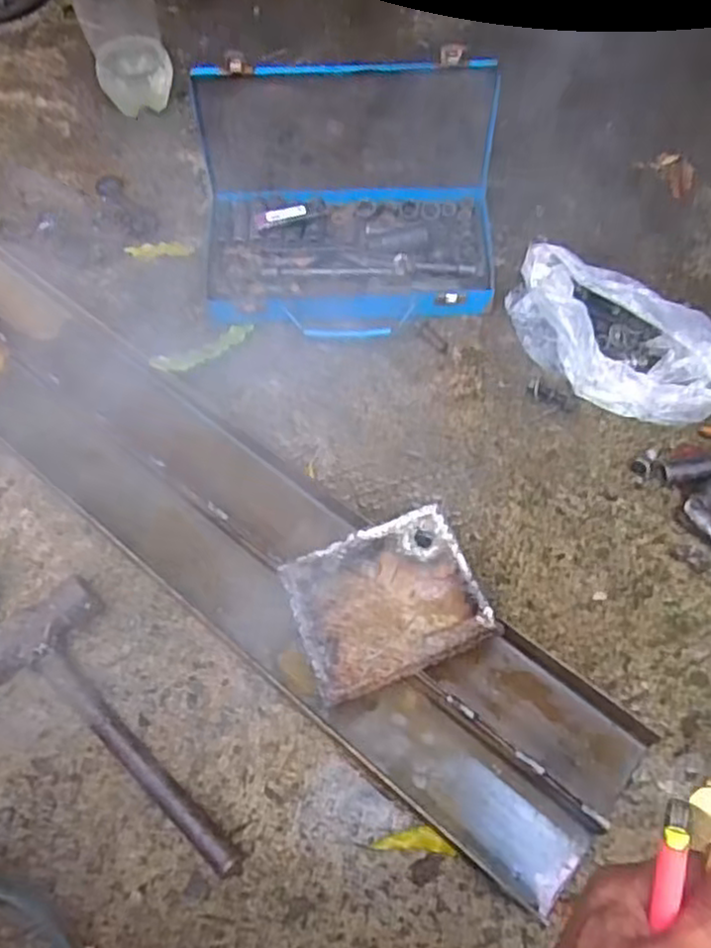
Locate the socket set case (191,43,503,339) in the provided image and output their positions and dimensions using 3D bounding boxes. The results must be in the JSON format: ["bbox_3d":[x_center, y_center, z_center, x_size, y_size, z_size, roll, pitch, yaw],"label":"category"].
[{"bbox_3d":[-0.009,-0.273,0.741,0.300,0.167,0.206,1,63,2],"label":"socket set case"}]

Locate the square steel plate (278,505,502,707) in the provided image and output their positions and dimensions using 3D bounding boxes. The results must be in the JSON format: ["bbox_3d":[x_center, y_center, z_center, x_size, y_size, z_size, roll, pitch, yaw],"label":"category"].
[{"bbox_3d":[0.025,0.101,0.581,0.142,0.011,0.121,-20,63,-11],"label":"square steel plate"}]

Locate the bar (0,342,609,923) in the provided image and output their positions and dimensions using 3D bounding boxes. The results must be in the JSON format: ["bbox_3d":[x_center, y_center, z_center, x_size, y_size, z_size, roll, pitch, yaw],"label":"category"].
[{"bbox_3d":[-0.352,-0.084,0.723,1.318,0.038,0.082,36,69,18],"label":"bar"}]

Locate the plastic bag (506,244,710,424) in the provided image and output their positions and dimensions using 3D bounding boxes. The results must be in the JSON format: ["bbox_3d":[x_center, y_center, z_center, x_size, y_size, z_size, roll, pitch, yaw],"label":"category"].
[{"bbox_3d":[0.261,-0.136,0.721,0.242,0.059,0.128,39,70,19],"label":"plastic bag"}]

